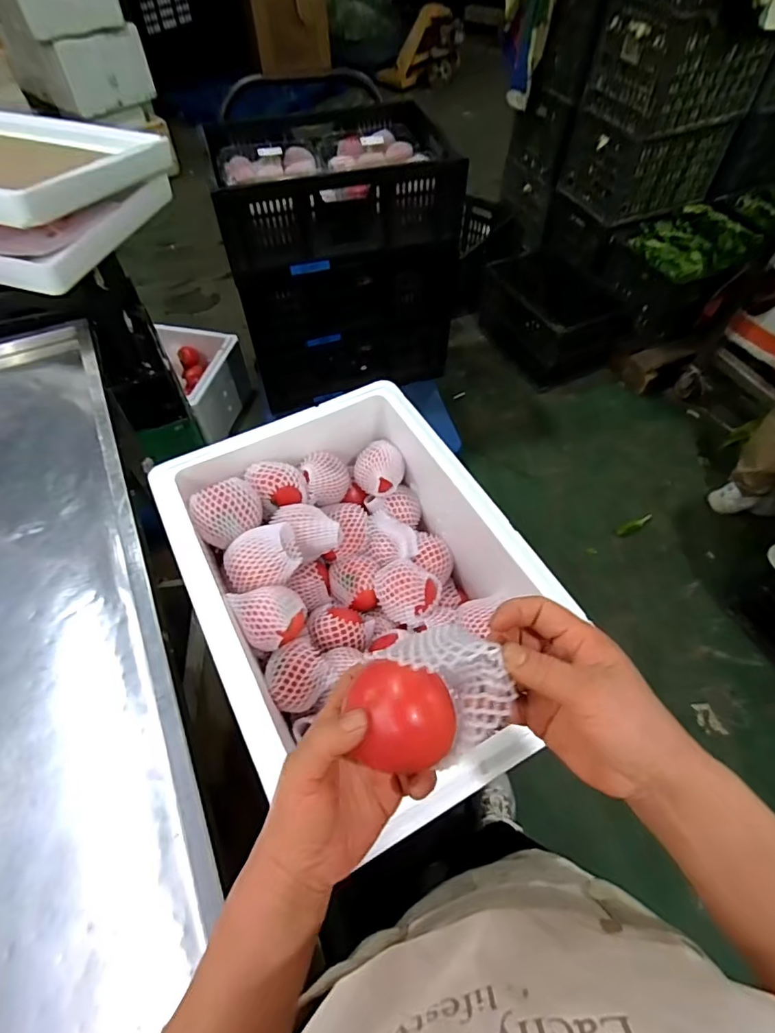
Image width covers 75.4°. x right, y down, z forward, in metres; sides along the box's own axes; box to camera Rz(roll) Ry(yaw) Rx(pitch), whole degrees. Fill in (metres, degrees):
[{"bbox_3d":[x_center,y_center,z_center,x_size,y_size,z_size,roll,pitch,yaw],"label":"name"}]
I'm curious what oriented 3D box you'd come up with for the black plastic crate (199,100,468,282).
[{"bbox_3d":[-0.158,-0.868,1.316,0.602,0.200,0.426,-14,58,-9],"label":"black plastic crate"}]

